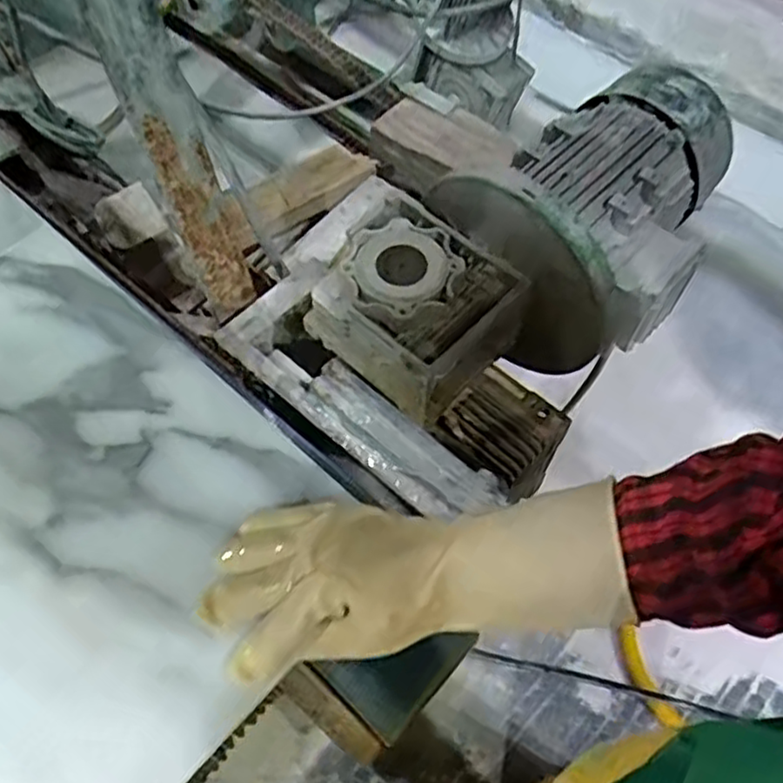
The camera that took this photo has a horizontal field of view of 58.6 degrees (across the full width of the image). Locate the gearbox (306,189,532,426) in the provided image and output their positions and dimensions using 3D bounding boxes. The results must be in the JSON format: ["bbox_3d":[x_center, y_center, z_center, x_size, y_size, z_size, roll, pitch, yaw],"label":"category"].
[{"bbox_3d":[0.017,-0.069,0.571,0.123,0.093,0.149,-40,68,-19],"label":"gearbox"}]

